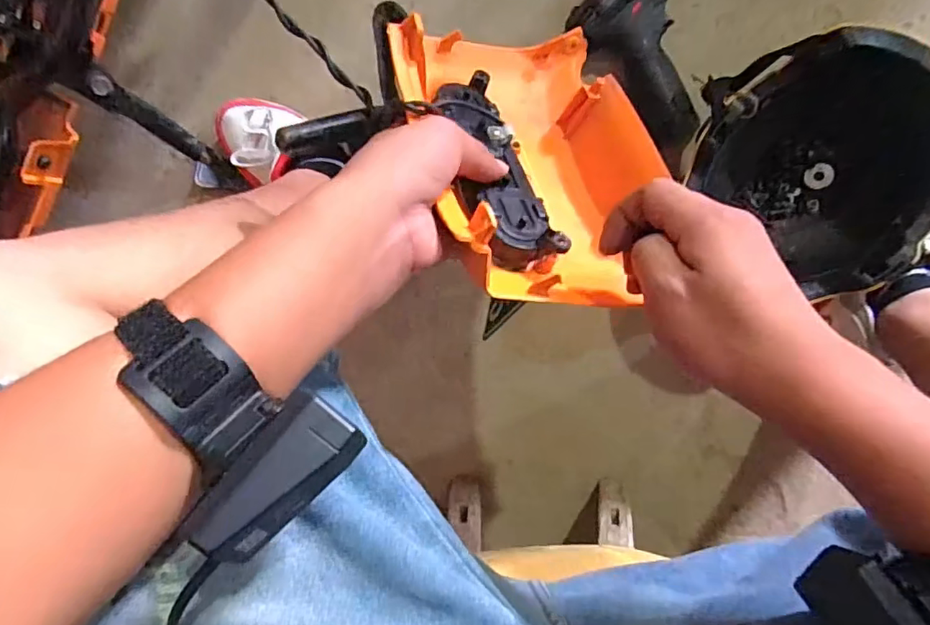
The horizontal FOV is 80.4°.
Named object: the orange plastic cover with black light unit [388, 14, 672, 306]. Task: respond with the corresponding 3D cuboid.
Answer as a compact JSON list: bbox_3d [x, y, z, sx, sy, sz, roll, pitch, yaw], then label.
[{"bbox_3d":[0.050,-0.113,0.375,0.080,0.183,0.241,-44,57,45],"label":"orange plastic cover with black light unit"}]

